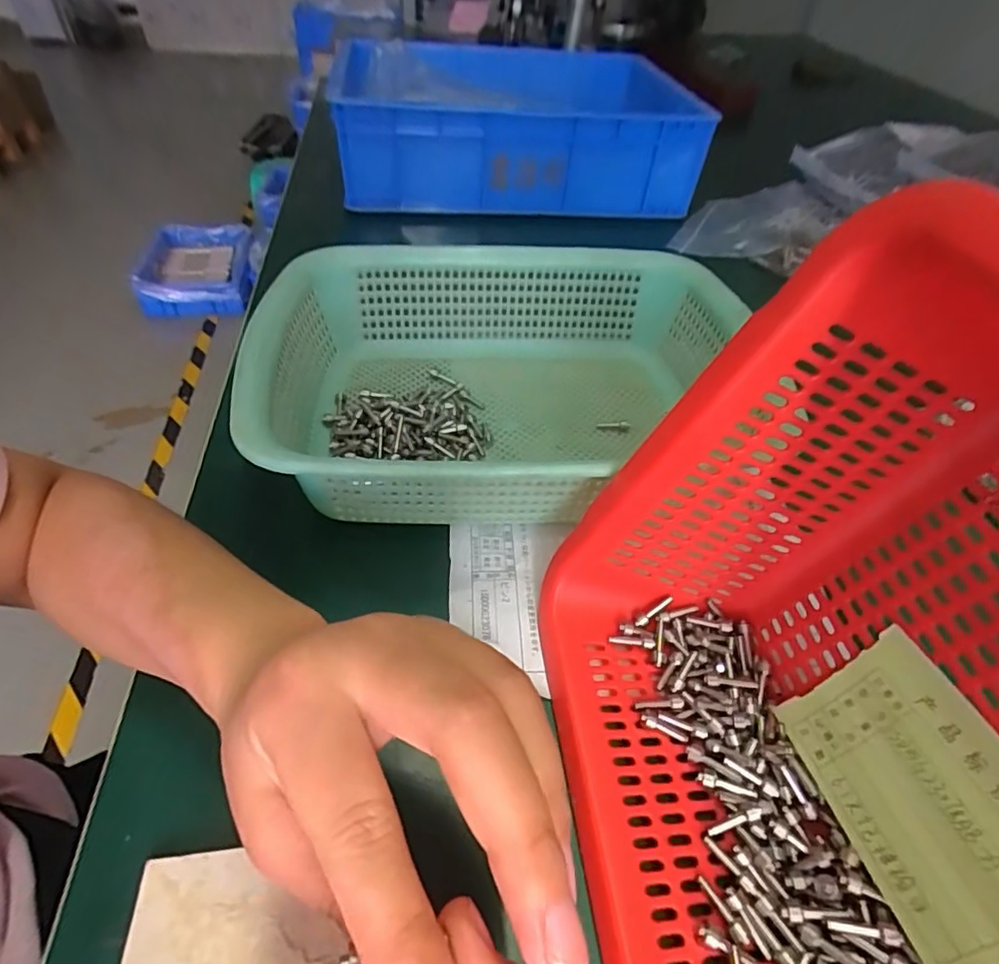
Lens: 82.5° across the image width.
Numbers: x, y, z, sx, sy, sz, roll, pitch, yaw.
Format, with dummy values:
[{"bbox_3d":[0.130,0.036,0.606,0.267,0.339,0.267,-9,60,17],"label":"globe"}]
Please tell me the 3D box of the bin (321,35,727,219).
[{"bbox_3d":[0.038,-0.400,0.654,0.405,0.128,0.237,0,47,-5],"label":"bin"}]

